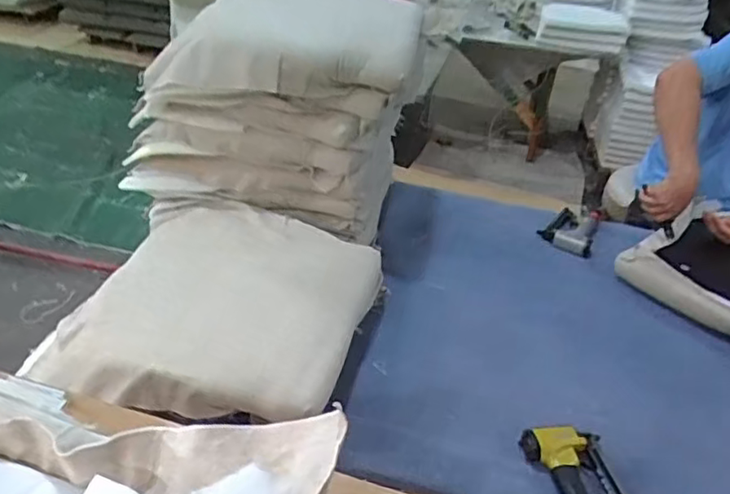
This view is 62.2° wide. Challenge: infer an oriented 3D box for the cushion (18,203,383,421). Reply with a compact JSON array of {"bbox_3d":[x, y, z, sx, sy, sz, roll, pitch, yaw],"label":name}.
[{"bbox_3d":[-0.273,0.099,1.181,0.512,0.110,0.532,3,34,-2],"label":"cushion"}]

